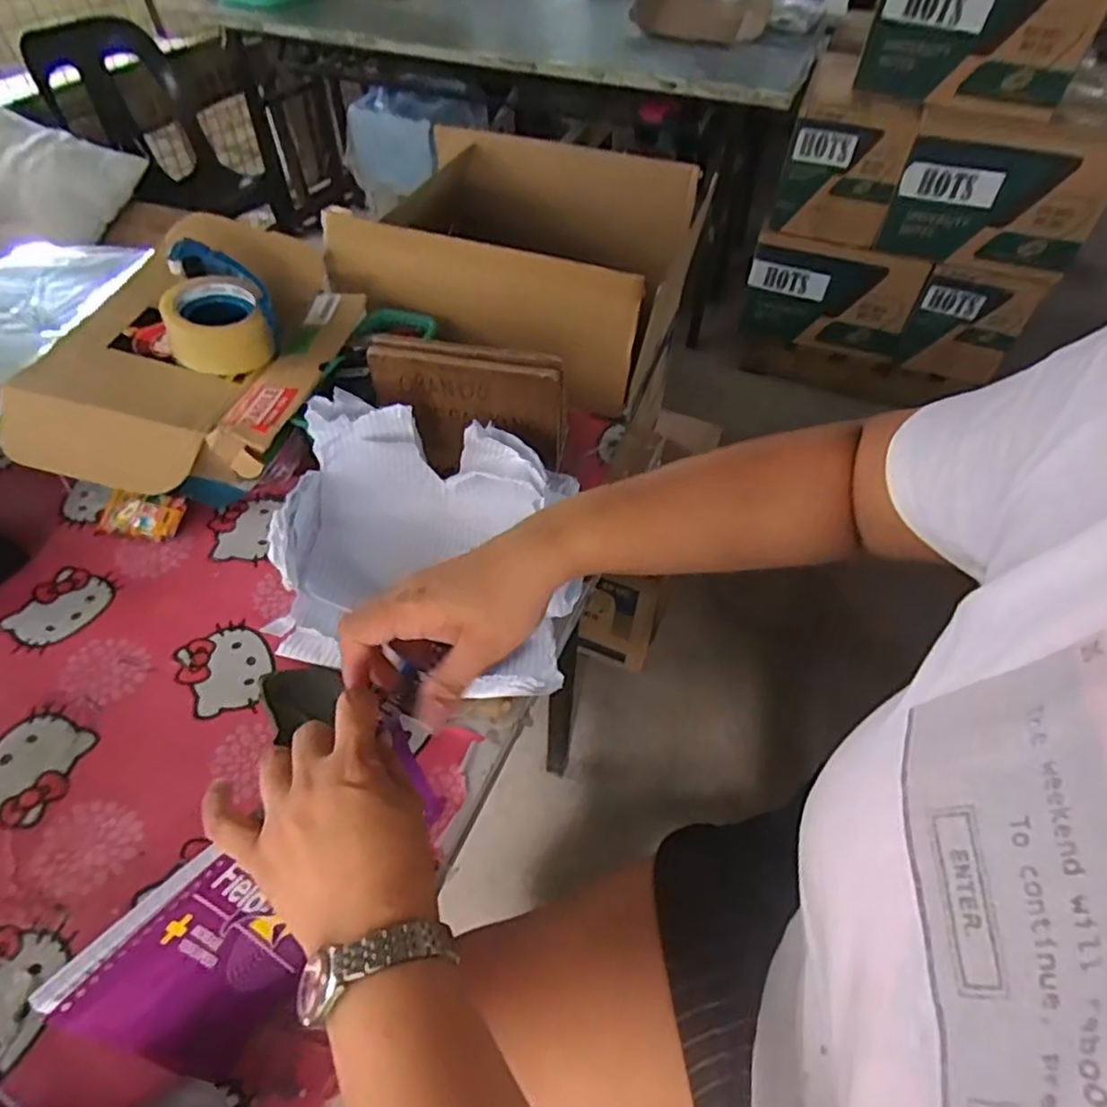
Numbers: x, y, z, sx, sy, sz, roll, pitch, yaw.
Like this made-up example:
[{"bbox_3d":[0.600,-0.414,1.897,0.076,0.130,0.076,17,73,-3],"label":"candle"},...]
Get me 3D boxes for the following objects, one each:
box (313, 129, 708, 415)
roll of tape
[{"bbox_3d":[-0.035,-0.413,0.938,0.407,0.193,0.383,18,52,12],"label":"box"},{"bbox_3d":[-0.359,-0.257,0.711,0.105,0.079,0.137,-21,54,-19],"label":"roll of tape"}]

